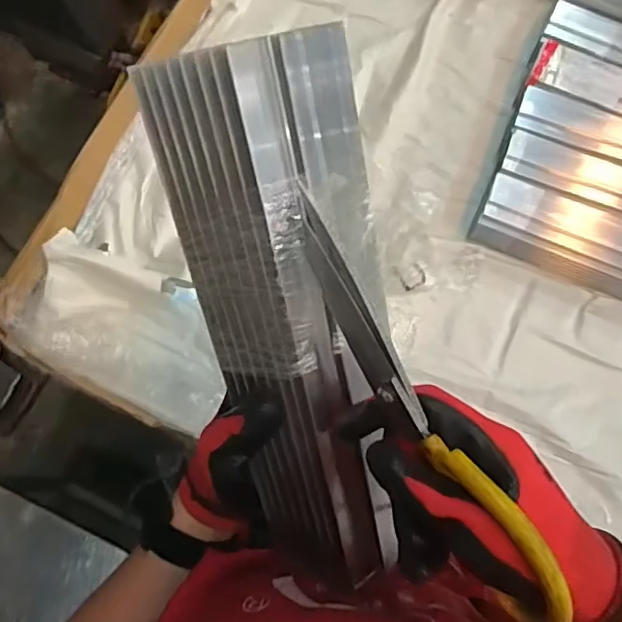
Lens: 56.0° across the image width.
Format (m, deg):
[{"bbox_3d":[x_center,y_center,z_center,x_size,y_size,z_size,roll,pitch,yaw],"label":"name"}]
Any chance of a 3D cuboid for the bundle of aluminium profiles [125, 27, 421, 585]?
[{"bbox_3d":[-0.003,0.024,0.311,0.106,0.071,0.310,-10,114,-4],"label":"bundle of aluminium profiles"}]

